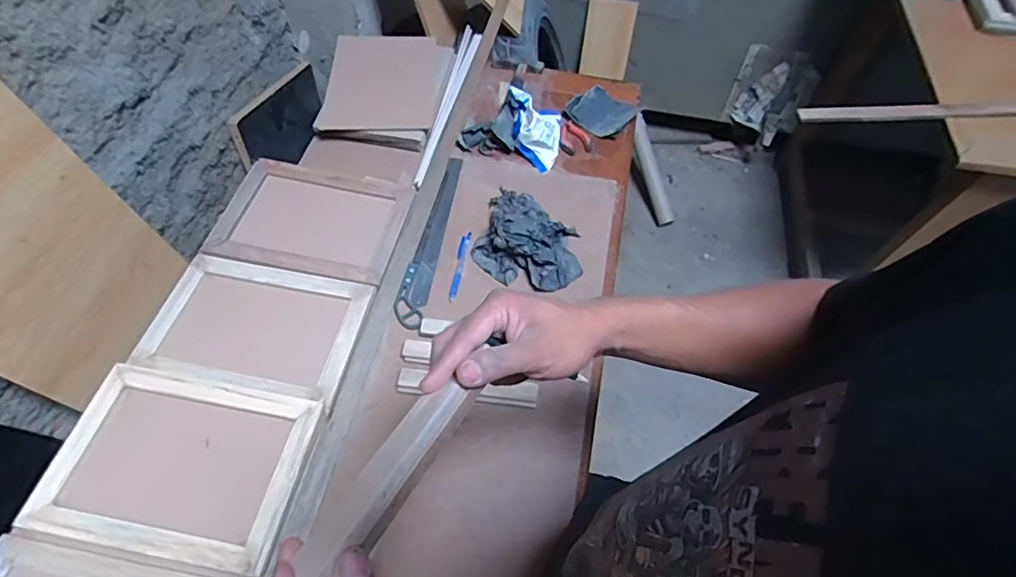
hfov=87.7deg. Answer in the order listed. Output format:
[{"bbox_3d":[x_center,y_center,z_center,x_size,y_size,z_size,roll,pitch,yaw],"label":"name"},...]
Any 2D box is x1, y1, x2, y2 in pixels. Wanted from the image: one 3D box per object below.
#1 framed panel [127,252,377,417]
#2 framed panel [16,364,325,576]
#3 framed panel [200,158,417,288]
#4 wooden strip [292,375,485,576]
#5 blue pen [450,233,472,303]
[{"bbox_3d":[-0.373,0.050,0.784,0.301,0.018,0.202,11,58,7],"label":"framed panel"},{"bbox_3d":[-0.408,0.219,0.668,0.298,0.028,0.209,9,58,6],"label":"framed panel"},{"bbox_3d":[-0.329,-0.124,0.904,0.302,0.013,0.220,10,58,6],"label":"framed panel"},{"bbox_3d":[-0.071,0.111,0.321,0.036,0.015,0.152,24,40,15],"label":"wooden strip"},{"bbox_3d":[-0.080,-0.039,0.873,0.018,0.007,0.135,9,58,5],"label":"blue pen"}]

